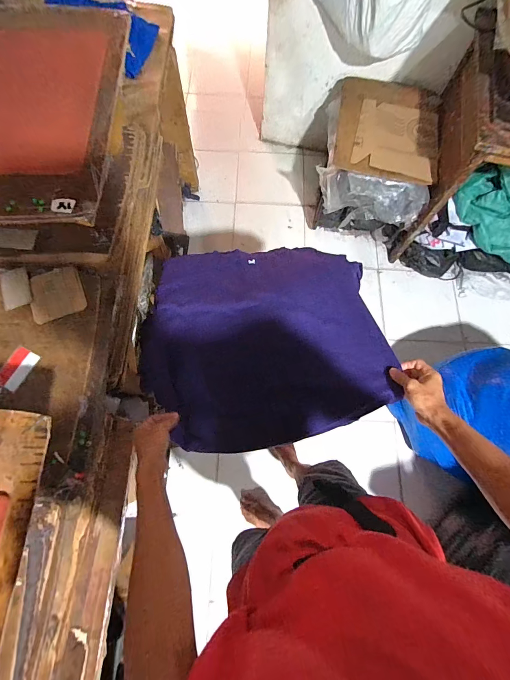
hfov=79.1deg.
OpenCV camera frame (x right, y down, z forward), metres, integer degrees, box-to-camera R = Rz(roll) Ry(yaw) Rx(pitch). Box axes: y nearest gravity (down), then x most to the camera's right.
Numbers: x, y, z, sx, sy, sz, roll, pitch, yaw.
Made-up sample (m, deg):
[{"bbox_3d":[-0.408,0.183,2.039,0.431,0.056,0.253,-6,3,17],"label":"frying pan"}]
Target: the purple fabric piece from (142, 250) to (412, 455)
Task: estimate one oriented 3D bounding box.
[{"bbox_3d":[0.016,-0.016,0.704,0.486,0.125,0.506,-7,71,-4],"label":"purple fabric piece"}]

